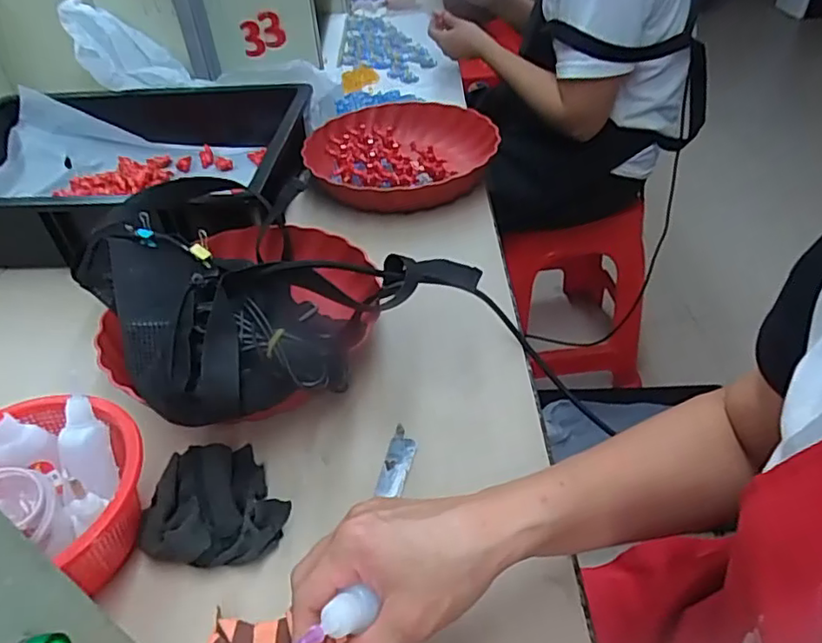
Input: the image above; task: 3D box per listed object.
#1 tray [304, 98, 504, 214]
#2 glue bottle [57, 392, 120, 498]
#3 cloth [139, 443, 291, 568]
[{"bbox_3d":[-0.010,-0.218,0.782,0.246,0.042,0.222,-10,42,-6],"label":"tray"},{"bbox_3d":[-0.226,0.089,0.418,0.028,0.073,0.021,-16,11,-16],"label":"glue bottle"},{"bbox_3d":[-0.141,0.132,0.418,0.092,0.032,0.090,-28,46,-24],"label":"cloth"}]

